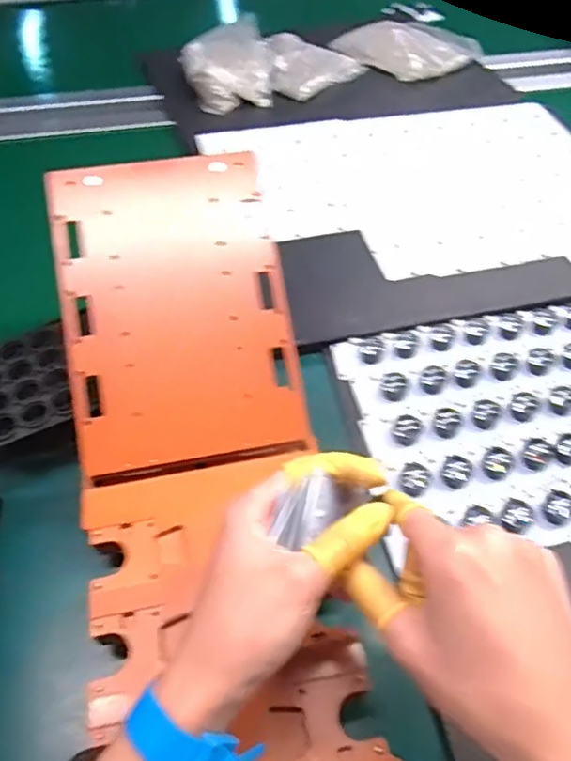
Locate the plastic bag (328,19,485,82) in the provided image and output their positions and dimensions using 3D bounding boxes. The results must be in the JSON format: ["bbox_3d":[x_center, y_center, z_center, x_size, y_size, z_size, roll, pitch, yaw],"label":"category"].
[{"bbox_3d":[0.199,-0.517,0.905,0.201,0.031,0.163,-23,56,-16],"label":"plastic bag"}]

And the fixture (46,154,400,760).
[{"bbox_3d":[-0.060,0.048,0.396,0.171,0.067,0.457,-11,69,-8],"label":"fixture"}]

